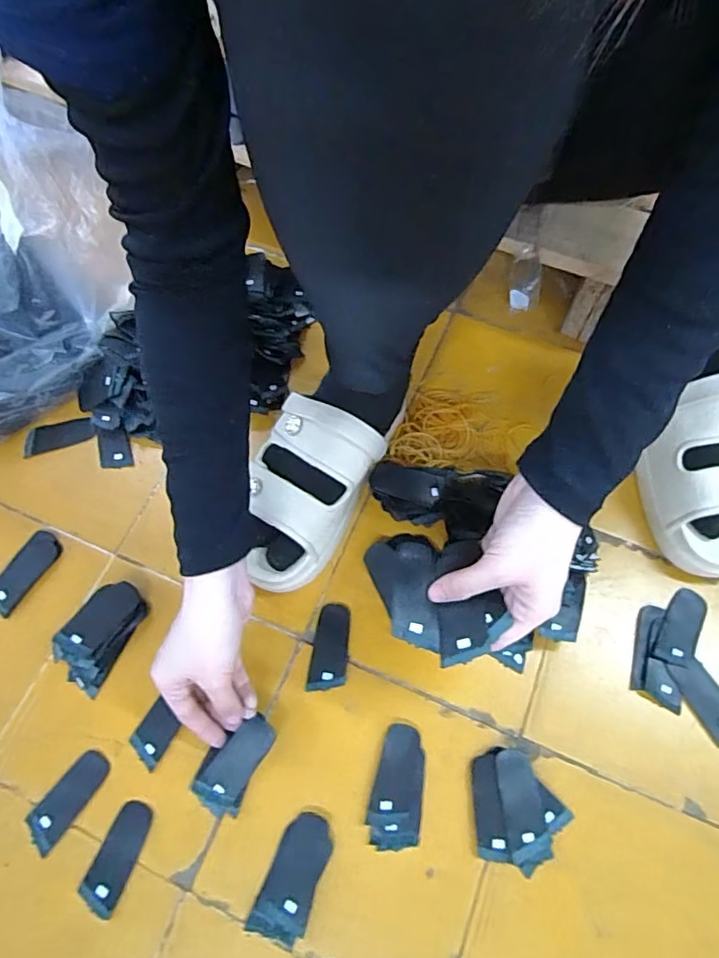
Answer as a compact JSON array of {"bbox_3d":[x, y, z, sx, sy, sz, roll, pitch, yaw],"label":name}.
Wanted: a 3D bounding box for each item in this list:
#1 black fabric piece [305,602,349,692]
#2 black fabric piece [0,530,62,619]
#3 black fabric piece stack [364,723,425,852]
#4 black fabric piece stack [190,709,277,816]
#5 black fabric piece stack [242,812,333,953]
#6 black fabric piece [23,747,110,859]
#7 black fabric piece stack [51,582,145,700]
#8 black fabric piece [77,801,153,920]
[{"bbox_3d":[-0.025,0.150,0.476,0.033,0.004,0.074,8,67,6],"label":"black fabric piece"},{"bbox_3d":[-0.321,0.088,0.509,0.035,0.005,0.080,32,65,1],"label":"black fabric piece"},{"bbox_3d":[0.030,0.246,0.428,0.040,0.009,0.086,7,67,5],"label":"black fabric piece stack"},{"bbox_3d":[-0.100,0.230,0.429,0.044,0.007,0.077,36,81,16],"label":"black fabric piece stack"},{"bbox_3d":[-0.050,0.303,0.404,0.041,0.006,0.084,21,69,11],"label":"black fabric piece stack"},{"bbox_3d":[-0.238,0.260,0.434,0.032,0.006,0.074,33,72,15],"label":"black fabric piece"},{"bbox_3d":[-0.236,0.137,0.479,0.057,0.021,0.092,25,70,12],"label":"black fabric piece stack"},{"bbox_3d":[-0.190,0.294,0.416,0.030,0.006,0.074,17,68,10],"label":"black fabric piece"}]

